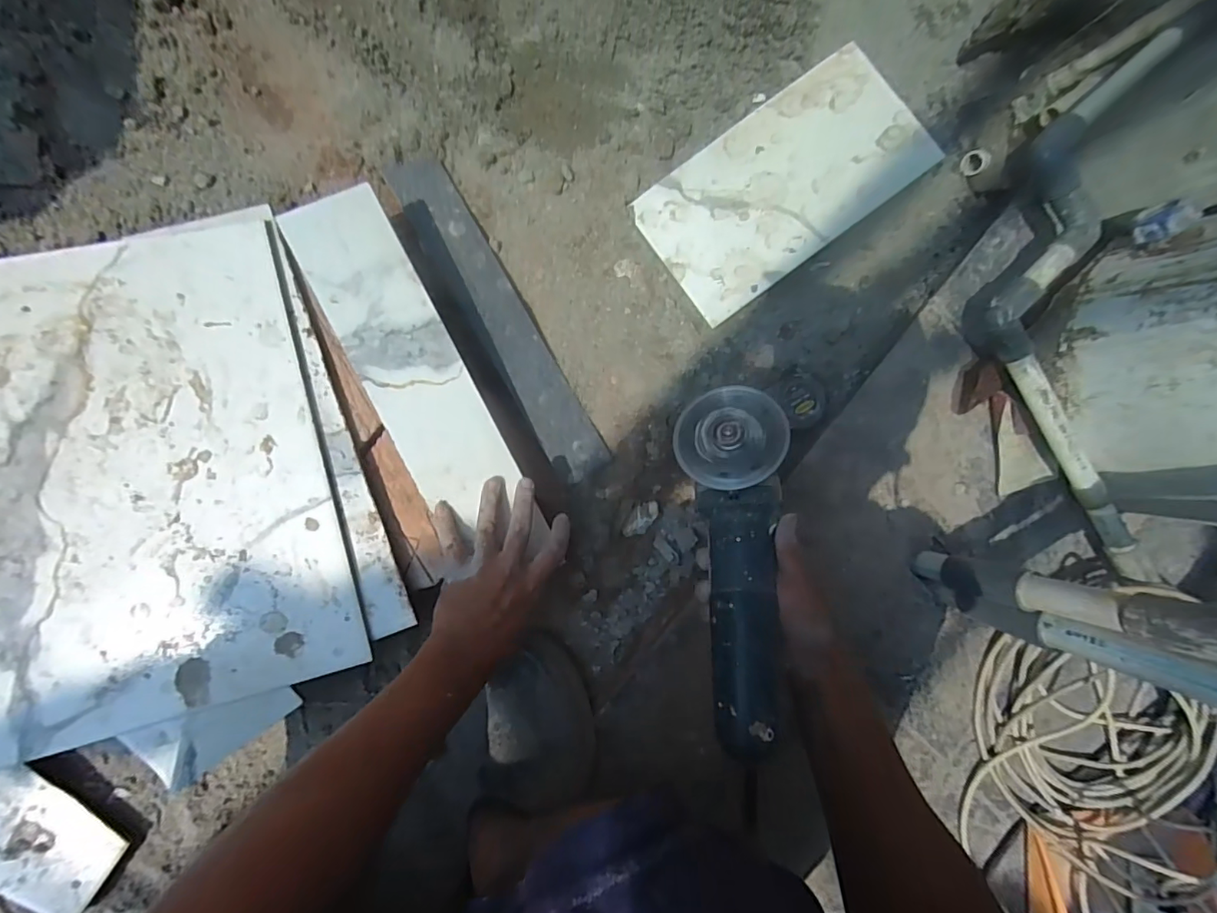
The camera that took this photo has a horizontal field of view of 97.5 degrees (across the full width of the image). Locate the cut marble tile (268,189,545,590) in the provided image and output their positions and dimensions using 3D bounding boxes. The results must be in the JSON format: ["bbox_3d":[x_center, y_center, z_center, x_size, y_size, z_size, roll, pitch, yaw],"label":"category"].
[{"bbox_3d":[-0.179,-0.074,0.495,0.086,0.007,0.352,-28,92,-8],"label":"cut marble tile"}]

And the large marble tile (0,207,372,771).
[{"bbox_3d":[-0.447,0.028,0.434,0.397,0.015,0.406,-13,91,-9],"label":"large marble tile"}]

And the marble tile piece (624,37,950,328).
[{"bbox_3d":[0.183,-0.292,0.579,0.281,0.014,0.162,-36,84,8],"label":"marble tile piece"}]

